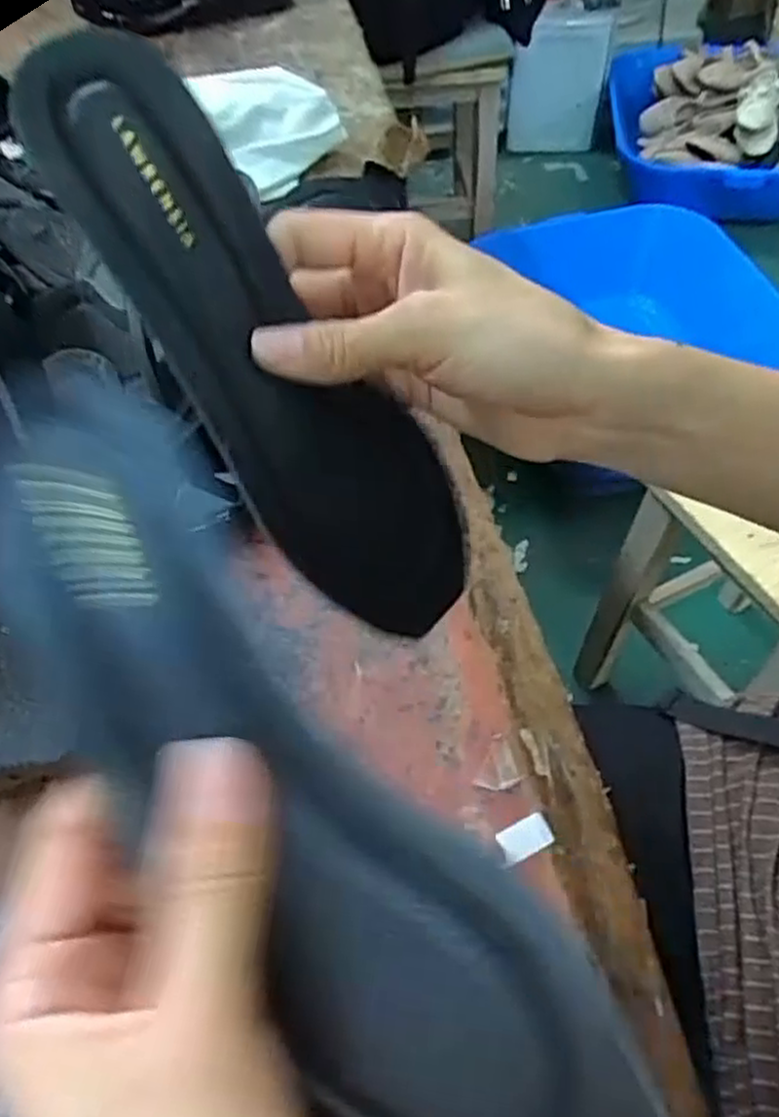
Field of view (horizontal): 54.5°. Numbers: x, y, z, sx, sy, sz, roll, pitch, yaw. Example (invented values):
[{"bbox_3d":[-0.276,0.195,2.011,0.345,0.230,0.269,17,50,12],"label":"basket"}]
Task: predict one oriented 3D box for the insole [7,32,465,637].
[{"bbox_3d":[-0.035,-0.058,0.261,0.016,0.223,0.066,4,47,48],"label":"insole"}]

